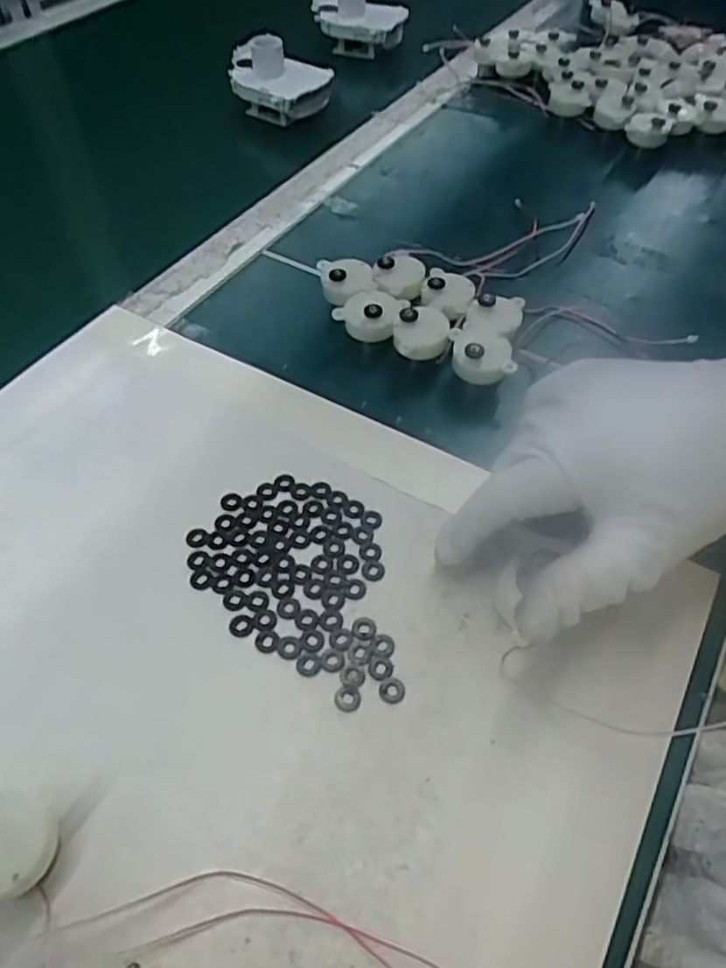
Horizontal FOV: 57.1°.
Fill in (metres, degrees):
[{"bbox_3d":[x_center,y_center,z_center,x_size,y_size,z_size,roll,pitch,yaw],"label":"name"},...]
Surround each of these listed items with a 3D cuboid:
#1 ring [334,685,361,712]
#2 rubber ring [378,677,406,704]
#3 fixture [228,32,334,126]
[{"bbox_3d":[-0.006,0.088,0.275,0.011,0.004,0.011,1,53,-1],"label":"ring"},{"bbox_3d":[0.012,0.085,0.277,0.011,0.004,0.011,1,53,-1],"label":"rubber ring"},{"bbox_3d":[-0.071,-0.350,0.579,0.085,0.055,0.076,-3,53,-4],"label":"fixture"}]

